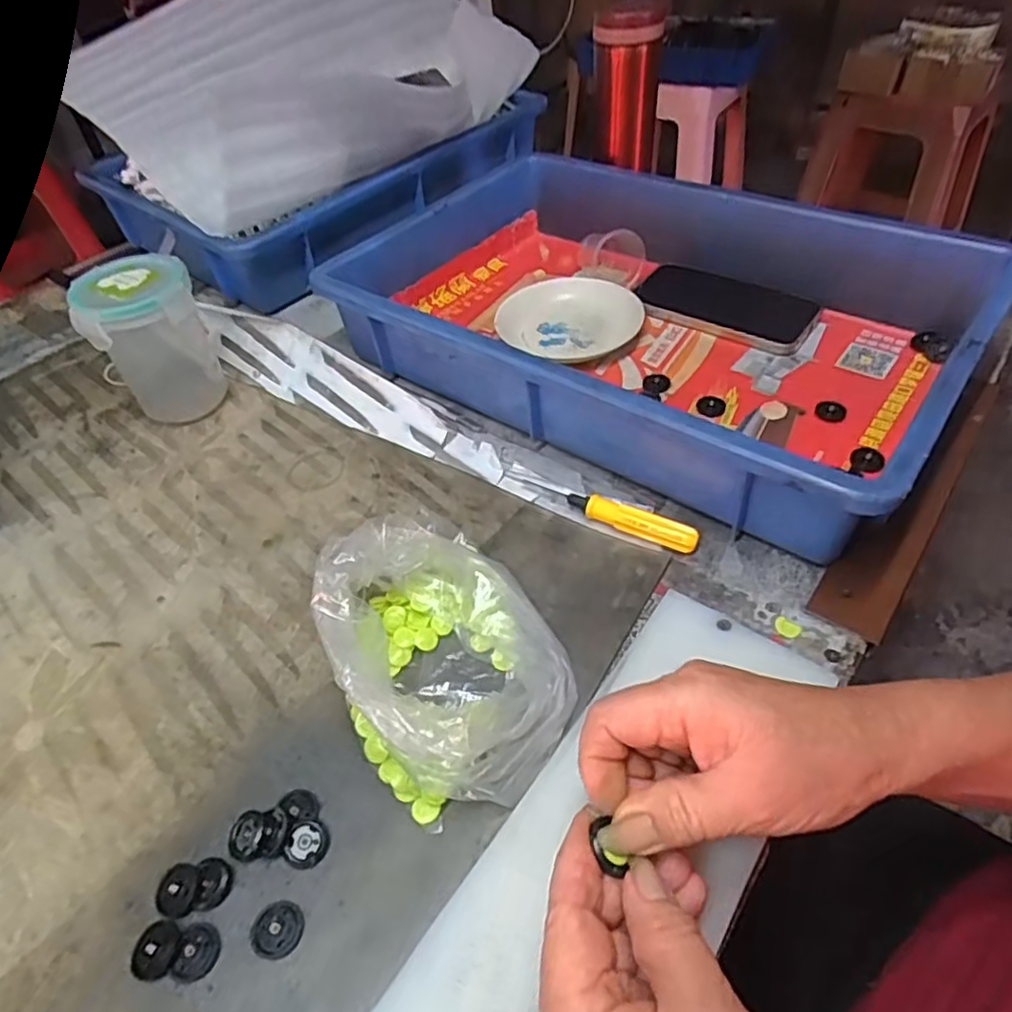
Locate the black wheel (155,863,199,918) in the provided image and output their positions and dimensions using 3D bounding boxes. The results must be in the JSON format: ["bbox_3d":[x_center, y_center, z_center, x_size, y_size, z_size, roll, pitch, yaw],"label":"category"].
[{"bbox_3d":[-0.140,0.164,0.286,0.018,0.006,0.019,-3,47,3],"label":"black wheel"}]

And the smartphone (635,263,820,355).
[{"bbox_3d":[0.180,-0.170,0.566,0.149,0.015,0.075,26,55,26],"label":"smartphone"}]

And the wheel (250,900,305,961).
[{"bbox_3d":[-0.094,0.174,0.275,0.020,0.006,0.020,-3,47,3],"label":"wheel"}]

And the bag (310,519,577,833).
[{"bbox_3d":[-0.031,0.066,0.335,0.107,0.055,0.155,-19,48,-12],"label":"bag"}]

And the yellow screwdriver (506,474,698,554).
[{"bbox_3d":[0.057,-0.001,0.422,0.130,0.015,0.013,24,54,25],"label":"yellow screwdriver"}]

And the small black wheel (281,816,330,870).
[{"bbox_3d":[-0.089,0.150,0.297,0.019,0.005,0.020,-3,47,3],"label":"small black wheel"}]

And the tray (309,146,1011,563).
[{"bbox_3d":[0.101,-0.146,0.509,0.432,0.088,0.280,28,56,28],"label":"tray"}]

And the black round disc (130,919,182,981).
[{"bbox_3d":[-0.143,0.181,0.272,0.017,0.005,0.020,3,48,8],"label":"black round disc"}]

